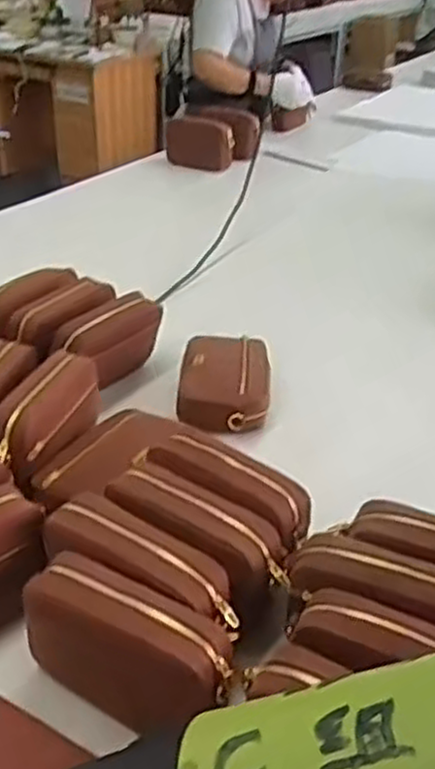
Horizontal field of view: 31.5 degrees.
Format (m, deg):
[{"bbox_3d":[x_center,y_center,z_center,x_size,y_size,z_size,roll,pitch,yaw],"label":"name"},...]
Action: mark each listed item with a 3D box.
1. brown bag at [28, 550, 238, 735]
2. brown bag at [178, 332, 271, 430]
[{"bbox_3d":[-0.075,0.231,0.674,0.192,0.104,0.066,20,37,27],"label":"brown bag"},{"bbox_3d":[0.010,-0.005,1.101,0.125,0.060,0.171,2,32,2],"label":"brown bag"}]

